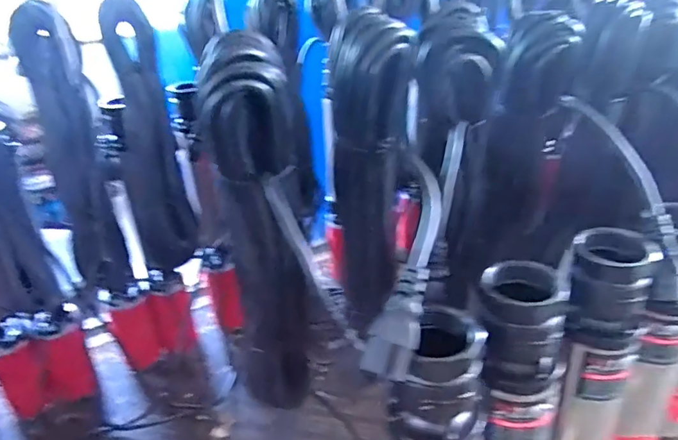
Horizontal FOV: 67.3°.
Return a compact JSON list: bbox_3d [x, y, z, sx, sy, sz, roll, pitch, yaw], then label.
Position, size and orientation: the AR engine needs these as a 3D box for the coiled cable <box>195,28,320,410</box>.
[{"bbox_3d":[-0.051,0.028,0.398,0.075,0.313,0.065,-5,29,-5],"label":"coiled cable"}]

